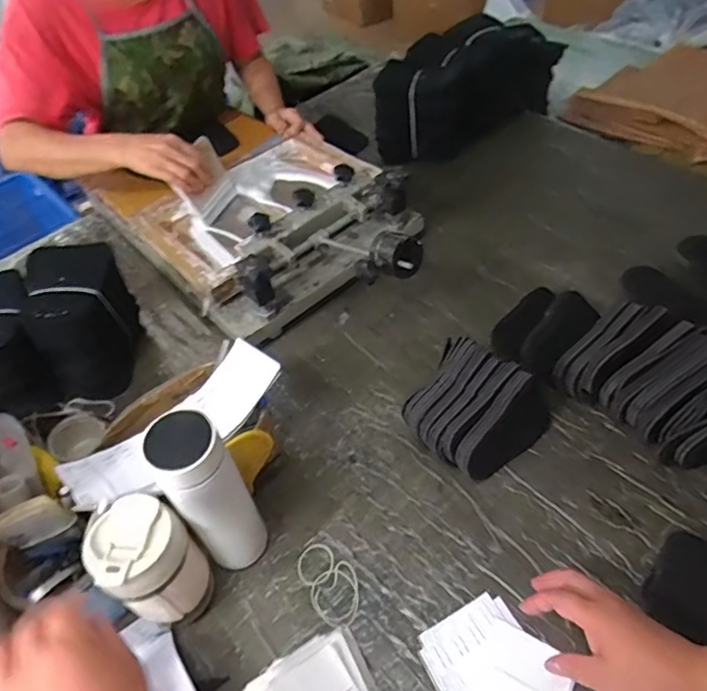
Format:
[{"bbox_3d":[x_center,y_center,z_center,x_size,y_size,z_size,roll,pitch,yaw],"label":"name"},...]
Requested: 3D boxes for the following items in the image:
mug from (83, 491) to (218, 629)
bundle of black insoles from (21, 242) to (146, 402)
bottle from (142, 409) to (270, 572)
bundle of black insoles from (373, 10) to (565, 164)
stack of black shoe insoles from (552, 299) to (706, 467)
[{"bbox_3d":[-0.195,0.219,0.552,0.077,0.153,0.080,31,59,28],"label":"mug"},{"bbox_3d":[-0.367,-0.037,0.779,0.112,0.160,0.154,-17,50,-8],"label":"bundle of black insoles"},{"bbox_3d":[-0.134,0.154,0.548,0.064,0.236,0.055,-33,54,-20],"label":"bottle"},{"bbox_3d":[0.219,-0.498,1.082,0.180,0.186,0.397,35,62,30],"label":"bundle of black insoles"},{"bbox_3d":[0.374,0.042,0.661,0.151,0.089,0.196,-36,55,-22],"label":"stack of black shoe insoles"}]

